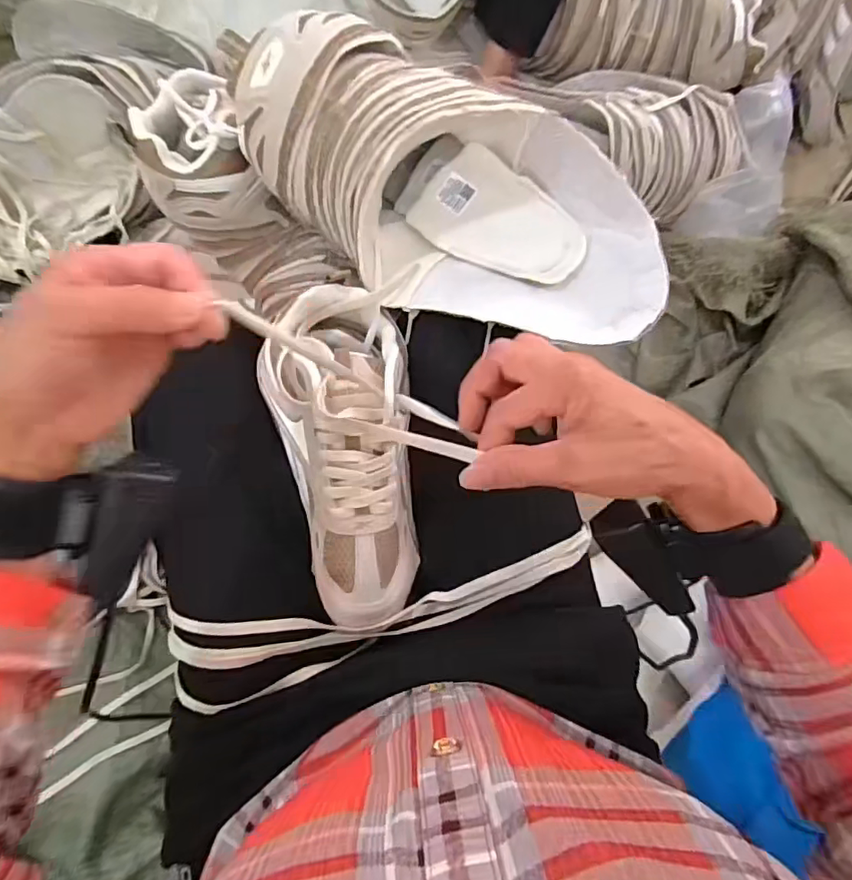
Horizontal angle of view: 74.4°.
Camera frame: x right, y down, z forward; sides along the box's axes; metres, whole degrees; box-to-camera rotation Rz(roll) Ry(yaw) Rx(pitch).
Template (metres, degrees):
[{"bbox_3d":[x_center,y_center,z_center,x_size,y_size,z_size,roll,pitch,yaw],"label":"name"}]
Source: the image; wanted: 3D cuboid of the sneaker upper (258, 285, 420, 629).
[{"bbox_3d":[-0.058,0.010,0.407,0.100,0.078,0.243,-9,86,-5],"label":"sneaker upper"}]

